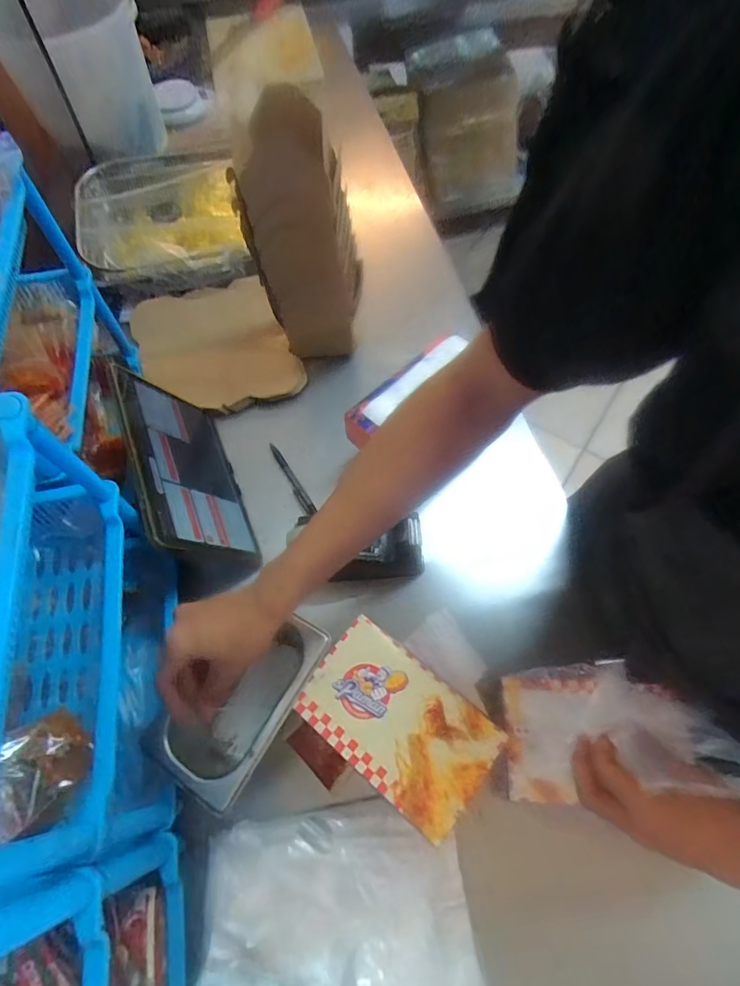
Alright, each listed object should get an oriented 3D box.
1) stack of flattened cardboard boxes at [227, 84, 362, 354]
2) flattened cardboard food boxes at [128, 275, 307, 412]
[{"bbox_3d":[-0.079,-0.289,0.635,0.131,0.340,0.063,-13,64,-4],"label":"stack of flattened cardboard boxes"},{"bbox_3d":[-0.245,-0.232,0.780,0.219,0.034,0.243,-21,65,-8],"label":"flattened cardboard food boxes"}]

